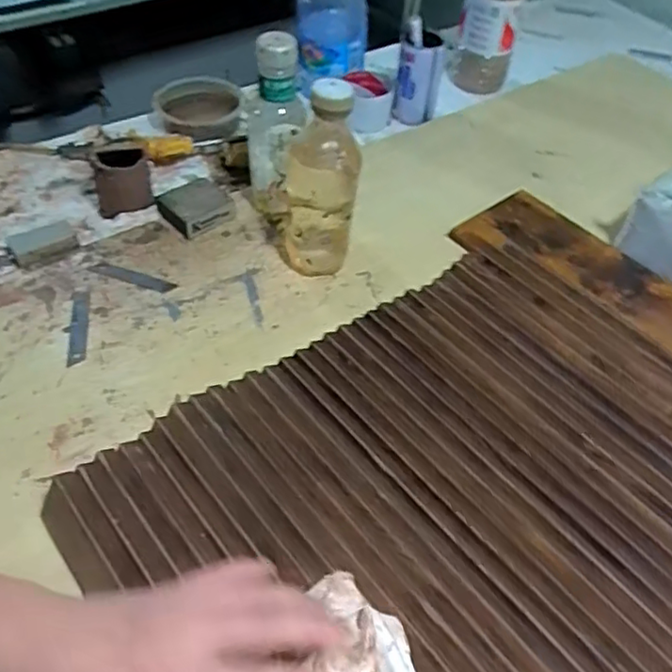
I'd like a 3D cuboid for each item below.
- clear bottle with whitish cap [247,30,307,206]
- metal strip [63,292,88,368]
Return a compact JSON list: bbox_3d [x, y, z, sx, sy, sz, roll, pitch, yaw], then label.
[{"bbox_3d":[-0.066,-0.233,0.713,0.063,0.188,0.055,3,49,-2],"label":"clear bottle with whitish cap"},{"bbox_3d":[-0.262,-0.008,0.650,0.021,0.009,0.097,-5,49,-12],"label":"metal strip"}]

